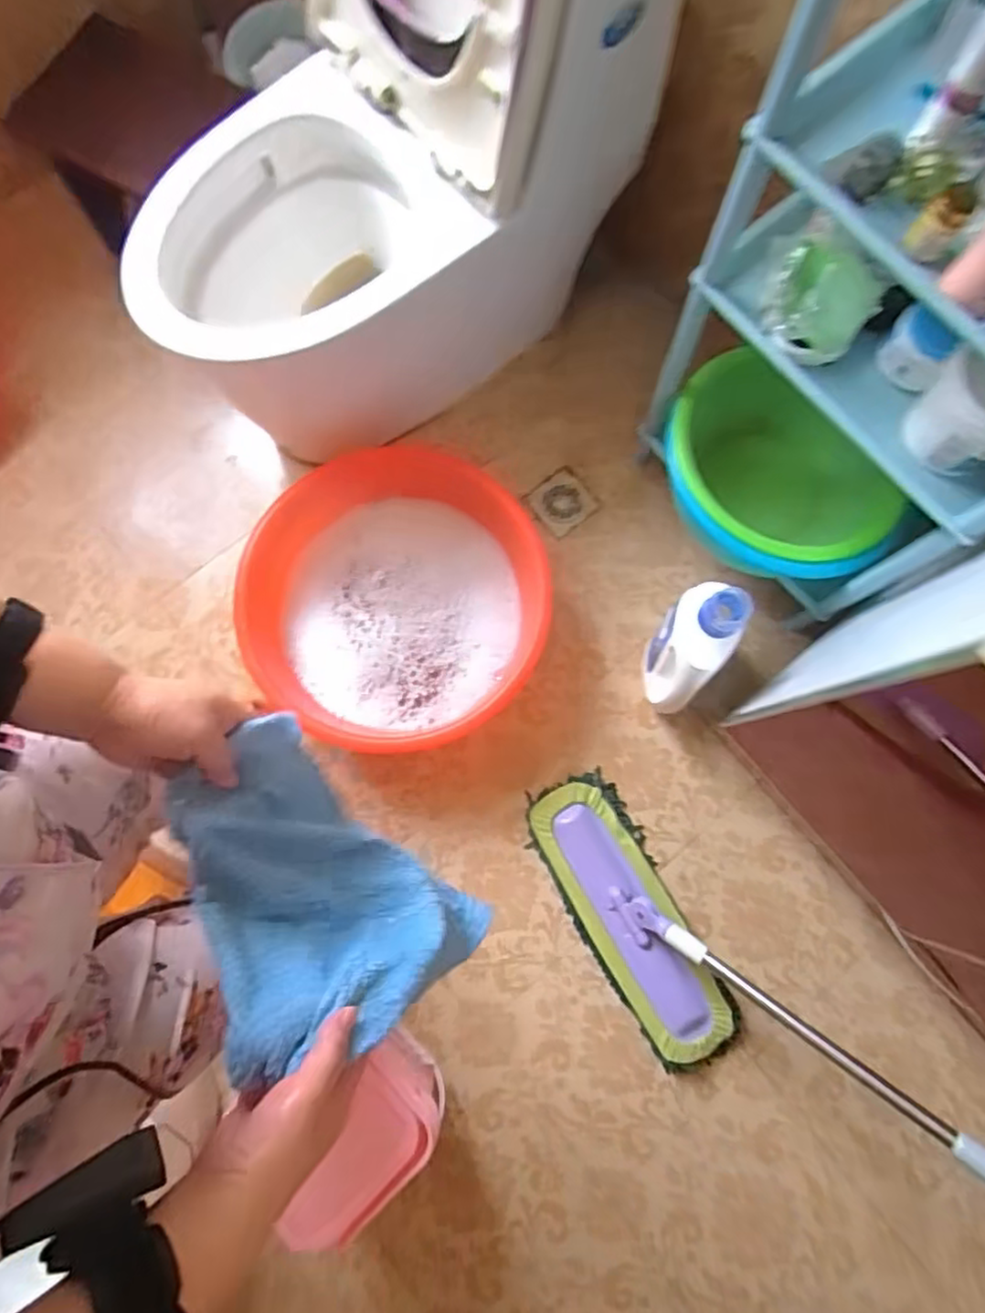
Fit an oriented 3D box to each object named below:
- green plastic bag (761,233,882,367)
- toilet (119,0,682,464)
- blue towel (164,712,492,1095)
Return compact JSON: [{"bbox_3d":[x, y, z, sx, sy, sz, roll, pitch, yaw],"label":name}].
[{"bbox_3d":[0.379,-0.409,0.802,0.115,0.057,0.119,36,82,7],"label":"green plastic bag"},{"bbox_3d":[-0.178,-0.710,0.908,0.731,0.736,0.455,-40,82,-6],"label":"toilet"},{"bbox_3d":[-0.131,0.182,0.521,0.144,0.184,0.221,-44,82,-9],"label":"blue towel"}]

